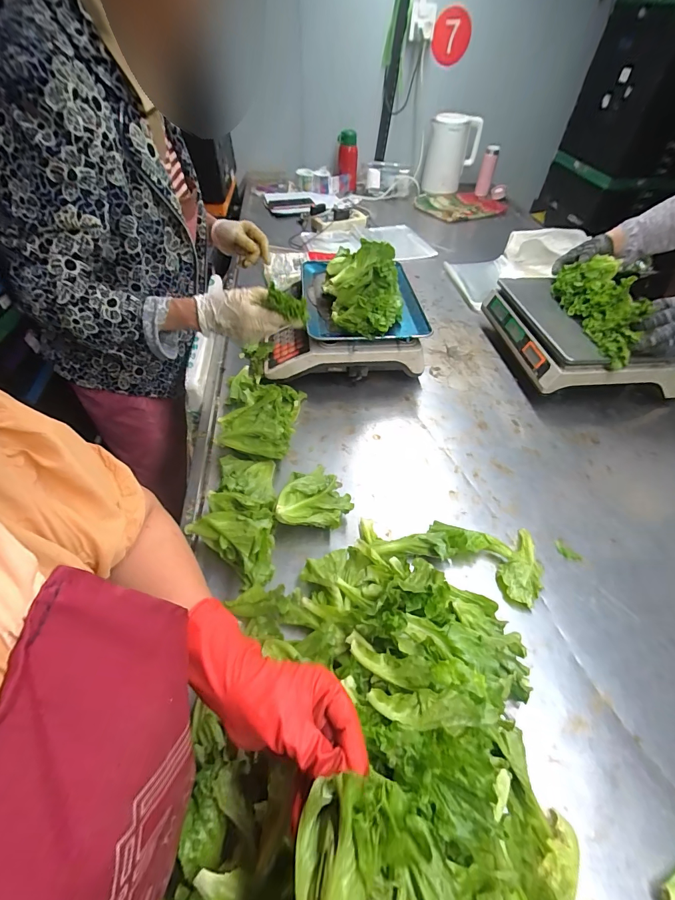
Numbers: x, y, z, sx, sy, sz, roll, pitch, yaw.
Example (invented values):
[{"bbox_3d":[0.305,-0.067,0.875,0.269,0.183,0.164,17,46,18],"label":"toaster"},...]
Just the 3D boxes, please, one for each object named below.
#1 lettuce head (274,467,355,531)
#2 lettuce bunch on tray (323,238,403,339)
[{"bbox_3d":[-0.031,0.070,0.558,0.100,0.052,0.104,4,48,-1],"label":"lettuce head"},{"bbox_3d":[0.050,-0.328,0.728,0.129,0.094,0.255,-5,49,-7],"label":"lettuce bunch on tray"}]

